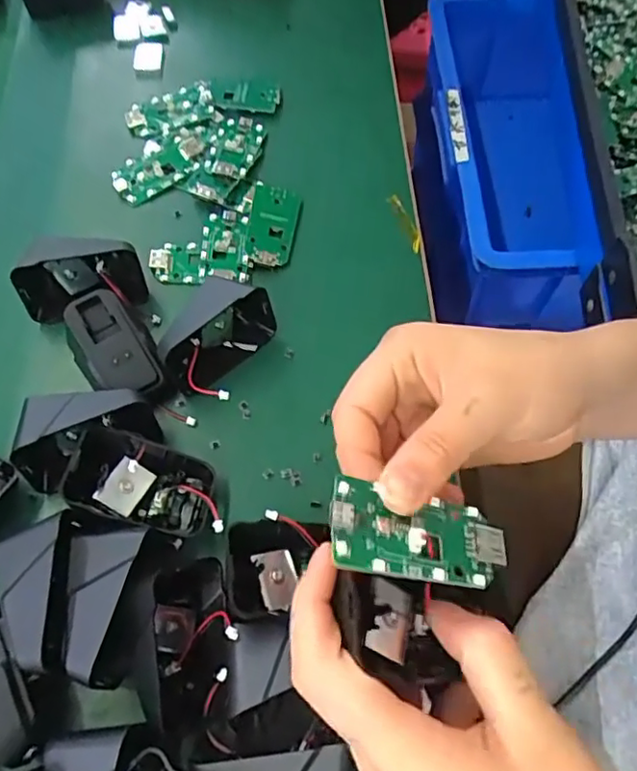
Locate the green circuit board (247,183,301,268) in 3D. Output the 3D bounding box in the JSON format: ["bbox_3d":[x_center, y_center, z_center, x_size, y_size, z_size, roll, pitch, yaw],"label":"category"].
[{"bbox_3d":[-0.030,-0.107,0.396,0.031,0.008,0.063,5,65,3],"label":"green circuit board"}]

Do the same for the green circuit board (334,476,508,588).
[{"bbox_3d":[0.034,0.052,0.205,0.063,0.008,0.029,13,65,-15],"label":"green circuit board"}]

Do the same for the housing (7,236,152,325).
[{"bbox_3d":[-0.140,-0.064,0.355,0.067,0.046,0.034,-10,65,-4],"label":"housing"}]

